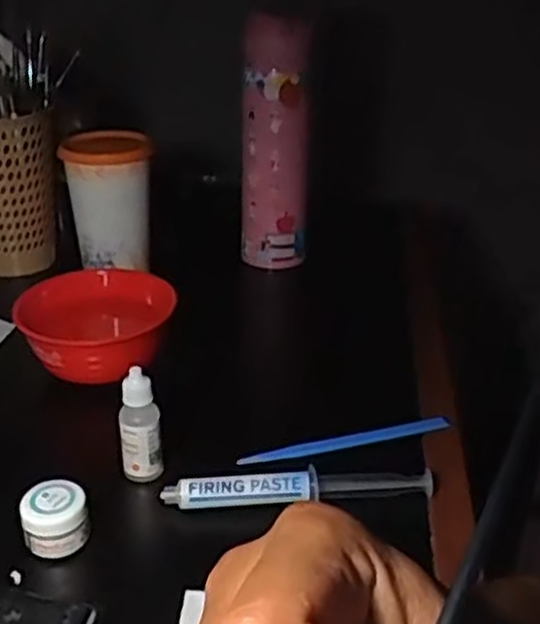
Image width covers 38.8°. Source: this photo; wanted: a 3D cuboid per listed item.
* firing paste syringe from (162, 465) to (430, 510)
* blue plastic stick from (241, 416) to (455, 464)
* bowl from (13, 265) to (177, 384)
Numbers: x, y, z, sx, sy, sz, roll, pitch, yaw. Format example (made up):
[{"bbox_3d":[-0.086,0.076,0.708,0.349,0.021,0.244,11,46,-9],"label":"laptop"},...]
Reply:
[{"bbox_3d":[0.017,0.098,0.431,0.150,0.016,0.013,-1,27,-6],"label":"firing paste syringe"},{"bbox_3d":[0.050,0.081,0.486,0.138,0.012,0.009,-5,29,-11],"label":"blue plastic stick"},{"bbox_3d":[-0.121,0.011,0.549,0.105,0.045,0.108,-1,27,-6],"label":"bowl"}]

